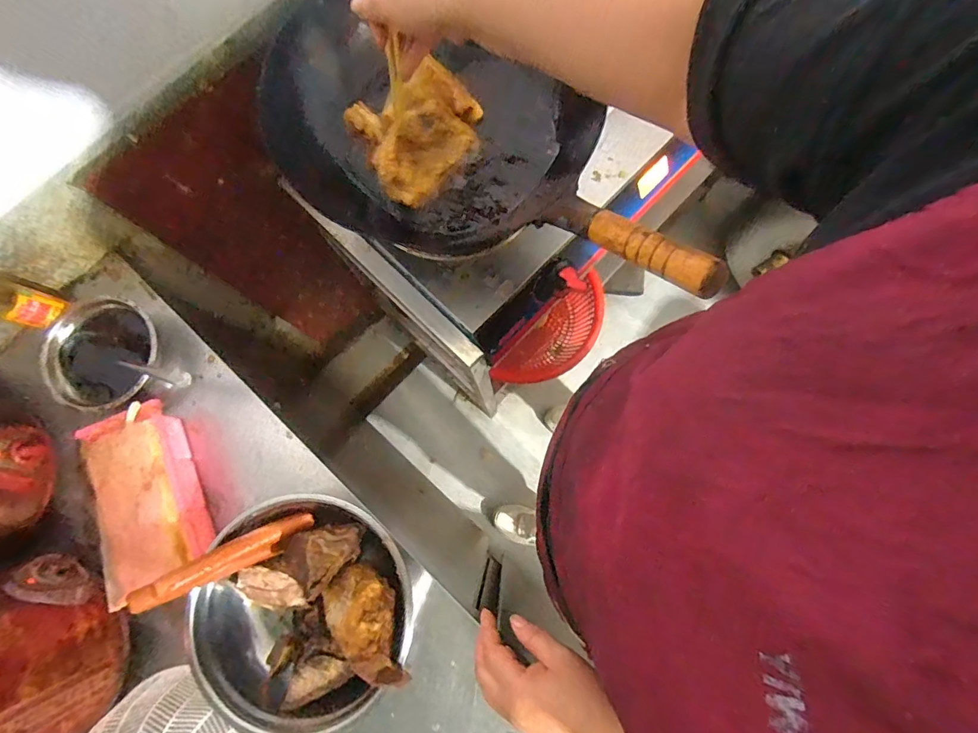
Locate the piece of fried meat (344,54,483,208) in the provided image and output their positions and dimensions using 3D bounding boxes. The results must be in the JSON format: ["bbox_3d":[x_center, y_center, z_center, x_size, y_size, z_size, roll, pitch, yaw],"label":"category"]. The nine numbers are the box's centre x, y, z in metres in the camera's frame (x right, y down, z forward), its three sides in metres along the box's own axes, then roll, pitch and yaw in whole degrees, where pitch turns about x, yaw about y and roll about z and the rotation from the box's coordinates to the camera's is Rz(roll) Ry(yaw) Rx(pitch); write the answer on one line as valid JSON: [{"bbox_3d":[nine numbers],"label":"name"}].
[{"bbox_3d":[-0.078,-0.285,0.560,0.150,0.038,0.140,-30,80,-5],"label":"piece of fried meat"}]

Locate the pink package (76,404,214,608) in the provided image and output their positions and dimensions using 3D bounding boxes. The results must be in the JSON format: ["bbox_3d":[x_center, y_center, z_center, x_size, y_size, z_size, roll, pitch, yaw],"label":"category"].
[{"bbox_3d":[-0.412,0.158,0.568,0.116,0.067,0.206,-26,80,-4],"label":"pink package"}]

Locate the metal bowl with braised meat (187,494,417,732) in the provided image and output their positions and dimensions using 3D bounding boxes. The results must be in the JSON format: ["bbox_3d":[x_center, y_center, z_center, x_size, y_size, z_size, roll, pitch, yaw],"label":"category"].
[{"bbox_3d":[-0.205,0.273,0.525,0.239,0.091,0.241,0,79,1],"label":"metal bowl with braised meat"}]

